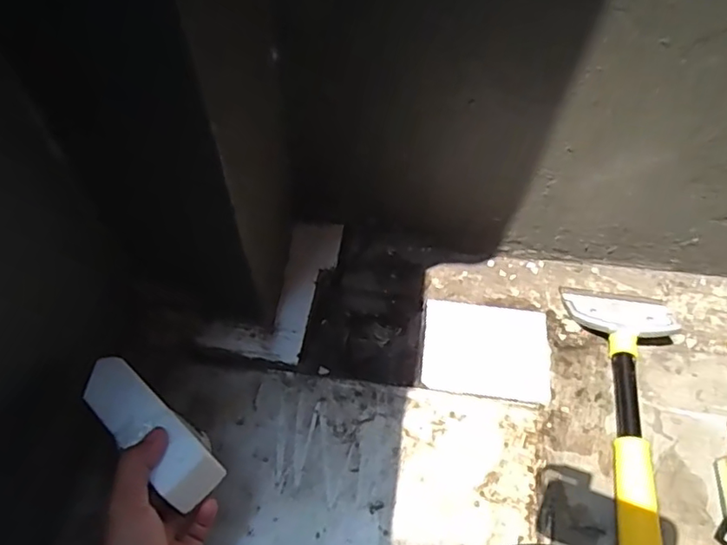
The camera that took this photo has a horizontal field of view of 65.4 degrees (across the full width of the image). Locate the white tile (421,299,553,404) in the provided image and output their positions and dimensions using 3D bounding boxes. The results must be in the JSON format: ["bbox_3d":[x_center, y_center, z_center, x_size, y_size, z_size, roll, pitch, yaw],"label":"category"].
[{"bbox_3d":[0.118,0.072,0.538,0.119,0.010,0.091,8,58,2],"label":"white tile"}]

